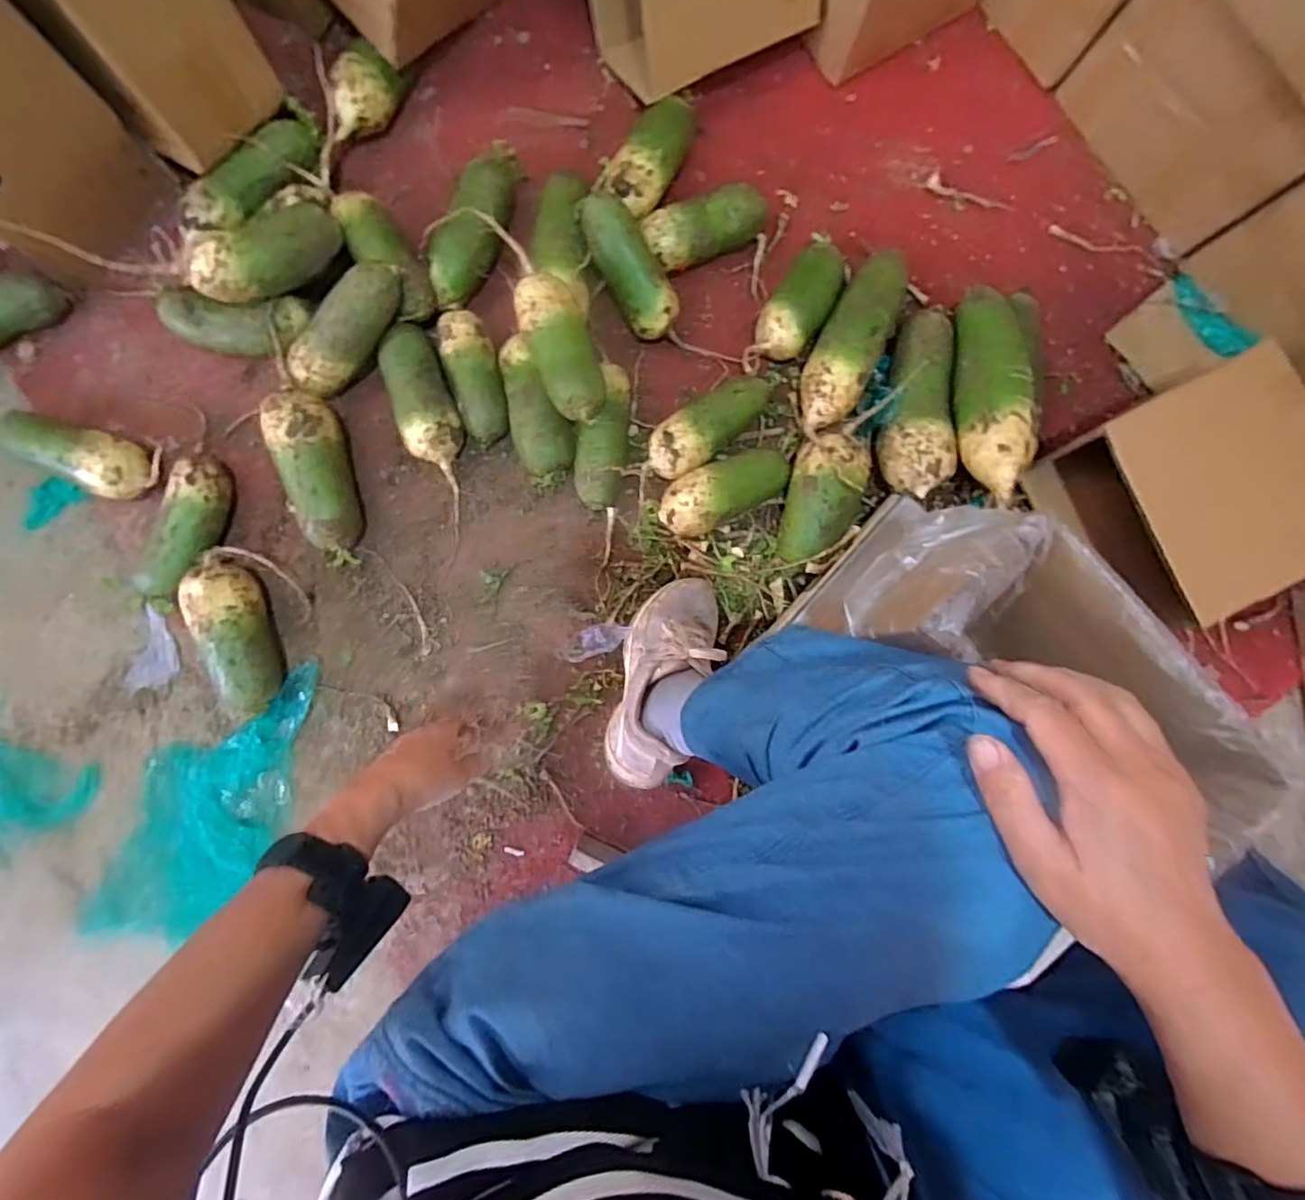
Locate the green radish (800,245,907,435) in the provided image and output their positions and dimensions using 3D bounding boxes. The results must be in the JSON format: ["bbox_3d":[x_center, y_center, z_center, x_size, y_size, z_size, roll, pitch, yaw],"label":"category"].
[{"bbox_3d":[0.249,-0.319,0.738,0.076,0.062,0.243,28,84,-2],"label":"green radish"}]

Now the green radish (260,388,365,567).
[{"bbox_3d":[-0.380,-0.138,0.696,0.072,0.076,0.188,-20,88,-7],"label":"green radish"}]

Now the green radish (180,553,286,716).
[{"bbox_3d":[-0.474,0.040,0.680,0.070,0.066,0.175,-13,87,-6],"label":"green radish"}]

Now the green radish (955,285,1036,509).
[{"bbox_3d":[0.409,-0.249,0.713,0.078,0.063,0.270,5,85,-4],"label":"green radish"}]

